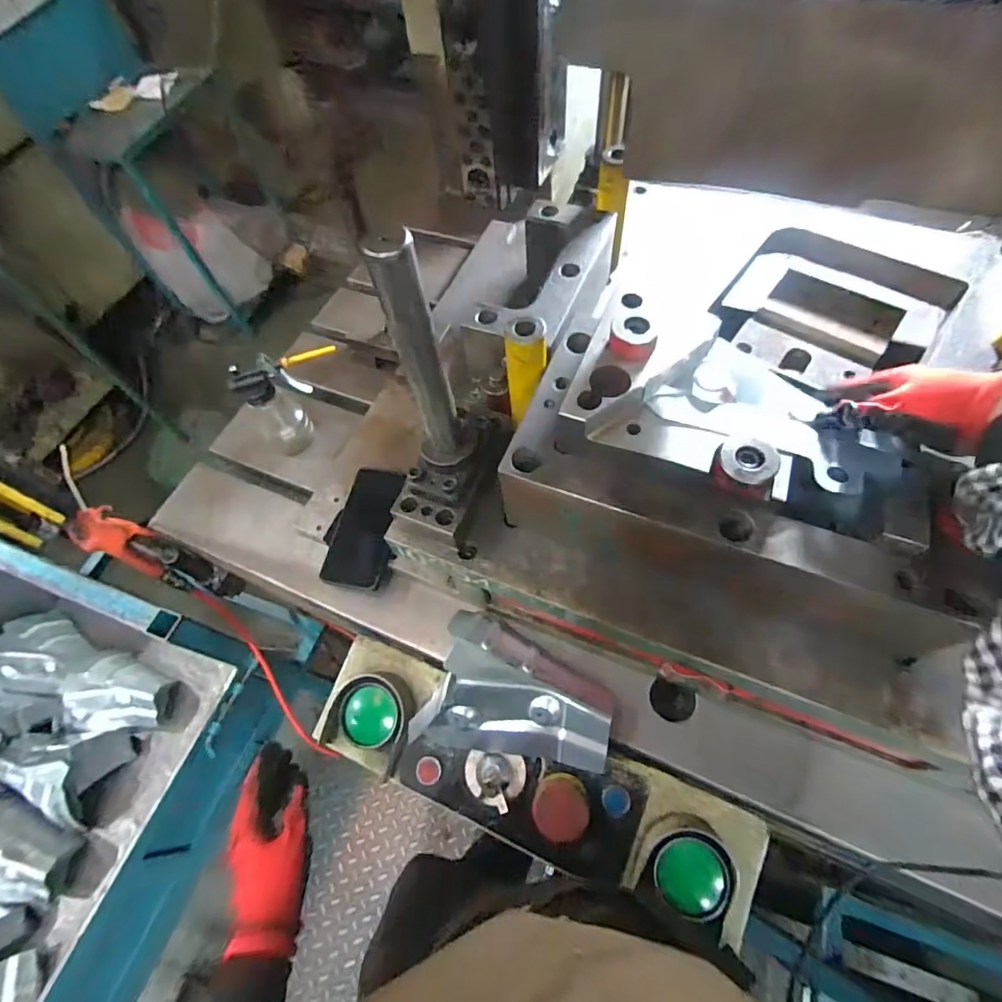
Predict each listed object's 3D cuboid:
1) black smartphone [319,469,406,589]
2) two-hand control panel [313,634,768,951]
[{"bbox_3d":[-0.178,0.033,0.655,0.075,0.014,0.157,8,72,8],"label":"black smartphone"},{"bbox_3d":[0.022,0.309,0.558,0.489,0.074,0.135,21,65,14],"label":"two-hand control panel"}]

